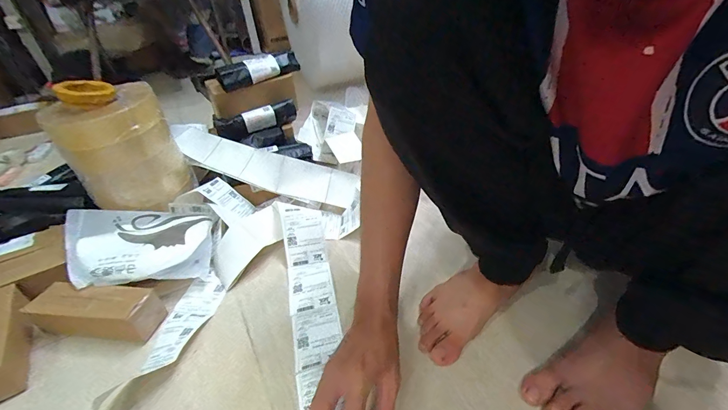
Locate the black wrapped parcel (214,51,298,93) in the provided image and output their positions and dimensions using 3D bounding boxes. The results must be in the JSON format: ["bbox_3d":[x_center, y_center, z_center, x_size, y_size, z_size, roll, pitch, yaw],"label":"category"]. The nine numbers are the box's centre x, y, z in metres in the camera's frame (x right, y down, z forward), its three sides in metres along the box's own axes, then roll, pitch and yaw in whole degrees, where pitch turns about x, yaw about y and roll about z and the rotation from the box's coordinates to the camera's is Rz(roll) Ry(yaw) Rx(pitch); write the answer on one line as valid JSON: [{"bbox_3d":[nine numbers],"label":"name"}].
[{"bbox_3d":[-0.260,-0.342,0.877,0.211,0.050,0.047,-28,44,-26],"label":"black wrapped parcel"}]

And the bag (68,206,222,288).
[{"bbox_3d":[-0.408,0.070,0.637,0.254,0.040,0.160,0,45,-12],"label":"bag"}]

